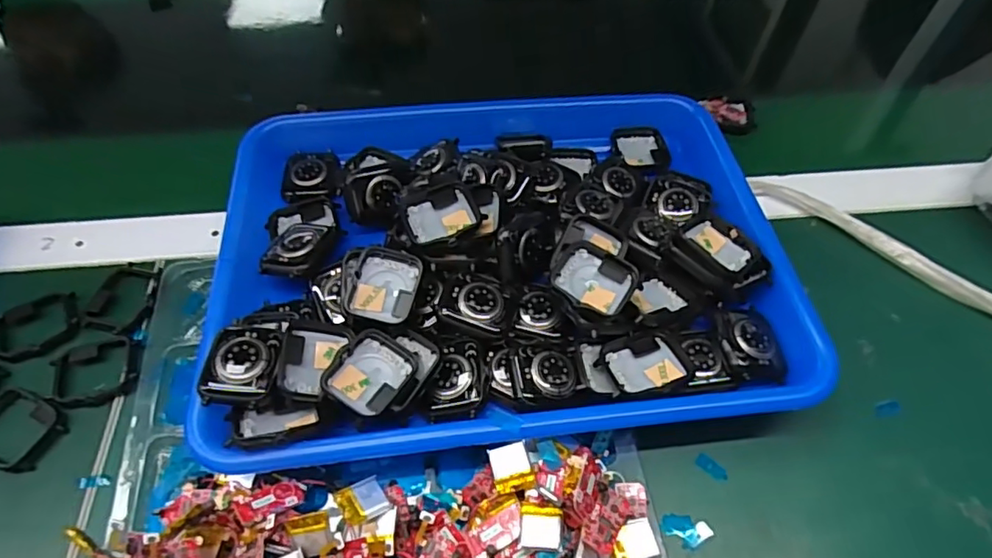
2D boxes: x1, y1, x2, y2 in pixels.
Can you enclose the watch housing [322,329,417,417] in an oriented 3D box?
[{"bbox_3d":[-0.063,0.046,0.284,0.034,0.012,0.041,28,59,19],"label":"watch housing"}]

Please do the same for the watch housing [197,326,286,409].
[{"bbox_3d":[-0.125,0.041,0.282,0.037,0.008,0.043,2,55,1],"label":"watch housing"}]

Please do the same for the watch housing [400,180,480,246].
[{"bbox_3d":[-0.032,-0.037,0.326,0.040,0.009,0.036,-17,57,-12],"label":"watch housing"}]

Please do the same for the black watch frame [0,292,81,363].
[{"bbox_3d":[-0.274,0.029,0.336,0.046,0.009,0.035,-24,58,-16],"label":"black watch frame"}]

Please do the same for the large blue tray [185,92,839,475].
[{"bbox_3d":[0.001,-0.027,0.353,0.322,0.056,0.266,-7,55,-5],"label":"large blue tray"}]

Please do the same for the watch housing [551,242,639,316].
[{"bbox_3d":[0.053,0.001,0.308,0.042,0.008,0.037,26,66,11],"label":"watch housing"}]

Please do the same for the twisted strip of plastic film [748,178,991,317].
[{"bbox_3d":[0.269,-0.006,0.357,0.231,0.009,0.014,35,62,22],"label":"twisted strip of plastic film"}]

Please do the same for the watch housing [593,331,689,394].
[{"bbox_3d":[0.077,0.044,0.298,0.040,0.008,0.032,-16,56,-11],"label":"watch housing"}]

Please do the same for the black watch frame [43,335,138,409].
[{"bbox_3d":[-0.227,0.053,0.320,0.044,0.005,0.036,-13,56,-9],"label":"black watch frame"}]

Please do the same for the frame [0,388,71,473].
[{"bbox_3d":[-0.256,0.078,0.301,0.046,0.006,0.038,24,58,16],"label":"frame"}]

